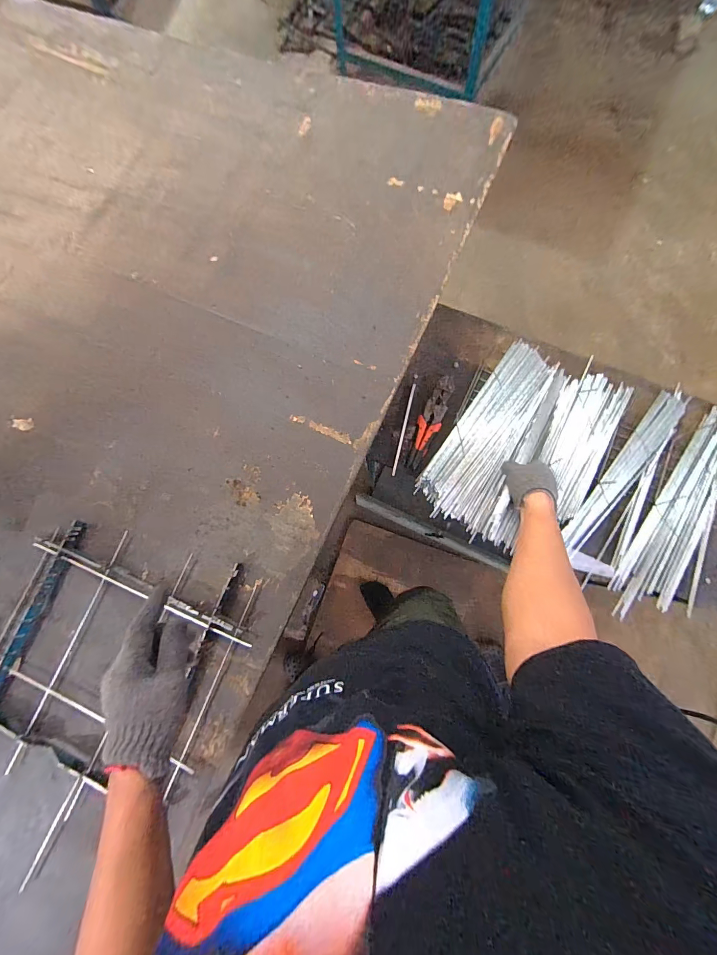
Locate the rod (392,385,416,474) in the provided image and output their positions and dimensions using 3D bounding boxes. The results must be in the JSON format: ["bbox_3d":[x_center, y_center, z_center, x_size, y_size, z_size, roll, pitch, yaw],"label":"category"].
[{"bbox_3d":[0.092,-0.098,0.730,0.008,0.008,0.195,14,80,4],"label":"rod"}]

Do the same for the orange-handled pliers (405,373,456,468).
[{"bbox_3d":[0.146,-0.115,0.724,0.043,0.010,0.208,25,82,8],"label":"orange-handled pliers"}]

